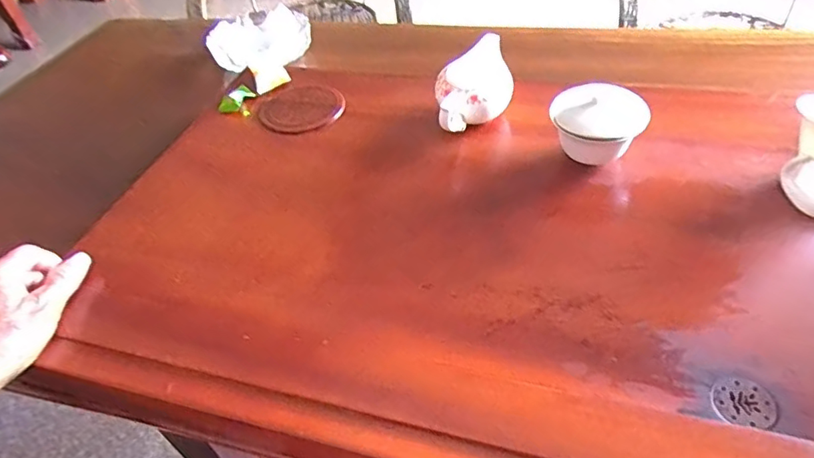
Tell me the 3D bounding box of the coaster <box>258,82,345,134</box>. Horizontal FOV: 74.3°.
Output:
[{"bbox_3d":[-0.123,-0.141,0.620,0.094,0.010,0.092,-4,43,4],"label":"coaster"}]

